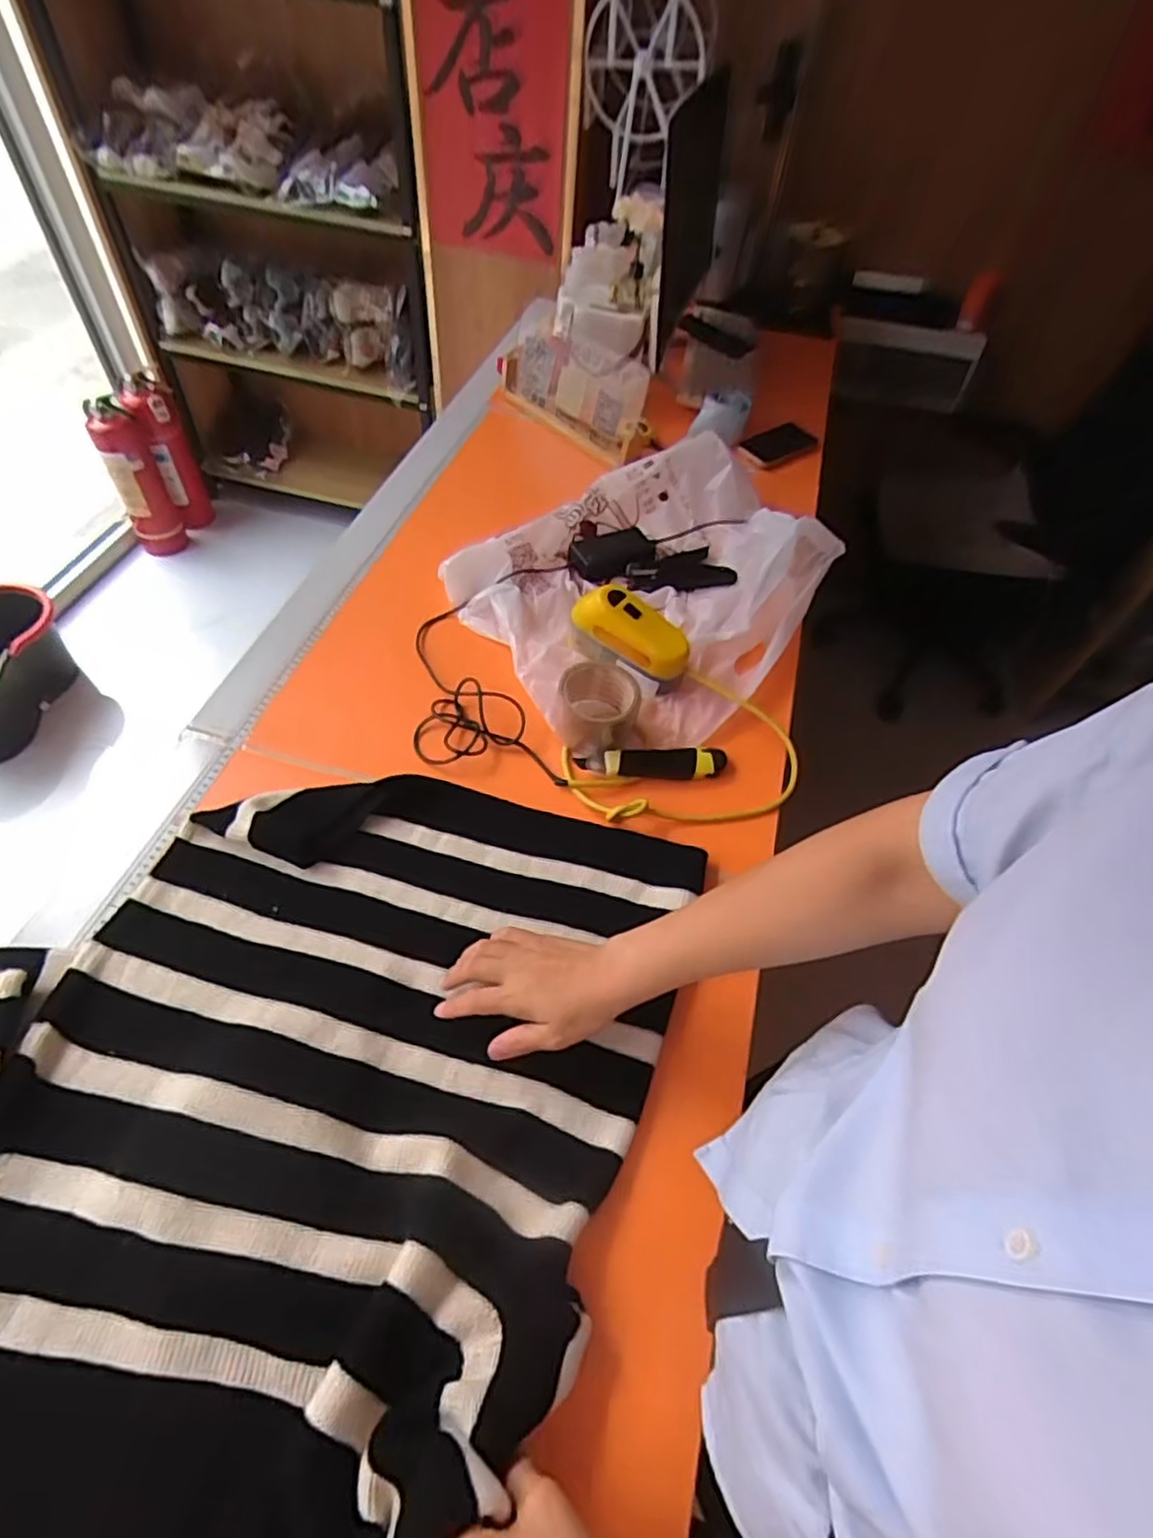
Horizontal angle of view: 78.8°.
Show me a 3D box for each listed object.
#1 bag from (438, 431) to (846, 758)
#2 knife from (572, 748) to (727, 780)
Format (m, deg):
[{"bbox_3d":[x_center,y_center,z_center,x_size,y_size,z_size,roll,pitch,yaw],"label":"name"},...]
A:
[{"bbox_3d":[0.115,-0.256,0.945,0.535,0.098,0.391,-33,63,-26],"label":"bag"},{"bbox_3d":[0.086,-0.009,0.793,0.172,0.023,0.037,-2,54,-7],"label":"knife"}]

